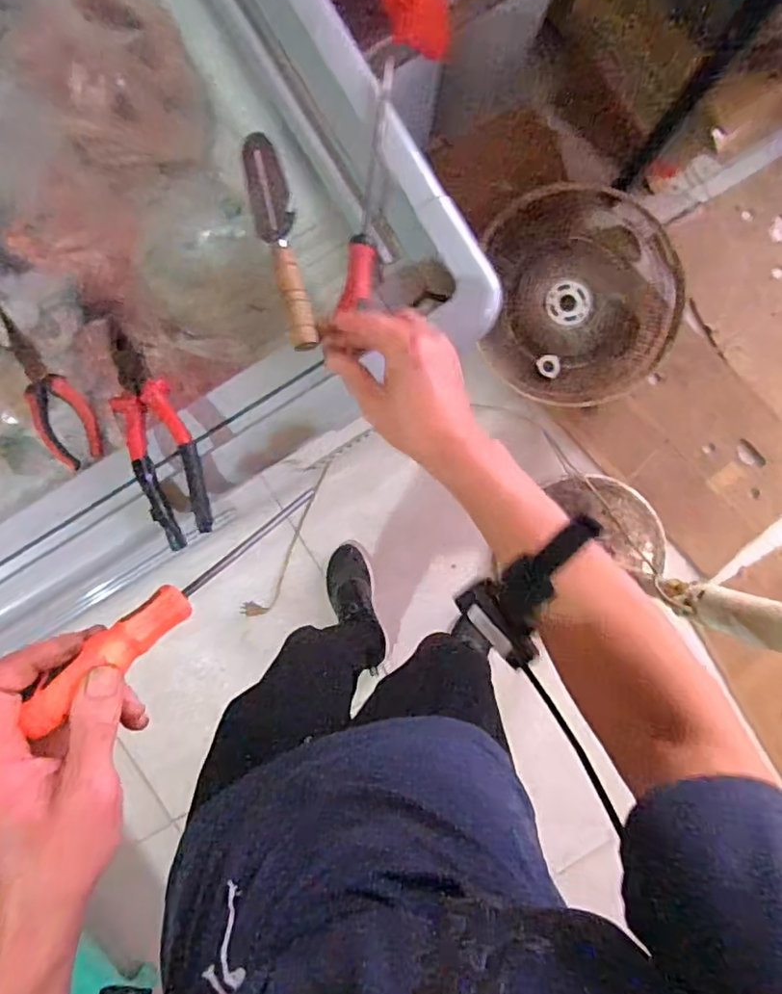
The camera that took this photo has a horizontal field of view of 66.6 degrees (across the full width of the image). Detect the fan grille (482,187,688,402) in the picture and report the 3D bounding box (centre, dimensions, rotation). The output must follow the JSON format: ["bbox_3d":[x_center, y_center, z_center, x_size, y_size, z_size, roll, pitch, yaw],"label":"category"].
[{"bbox_3d":[0.389,-0.429,1.283,0.429,0.072,0.444,0,105,5],"label":"fan grille"}]

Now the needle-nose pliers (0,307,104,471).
[{"bbox_3d":[-0.312,-0.102,0.545,0.048,0.027,0.156,-23,93,-2],"label":"needle-nose pliers"}]

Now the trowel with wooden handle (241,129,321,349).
[{"bbox_3d":[-0.100,-0.230,0.535,0.035,0.031,0.197,-14,93,-2],"label":"trowel with wooden handle"}]

